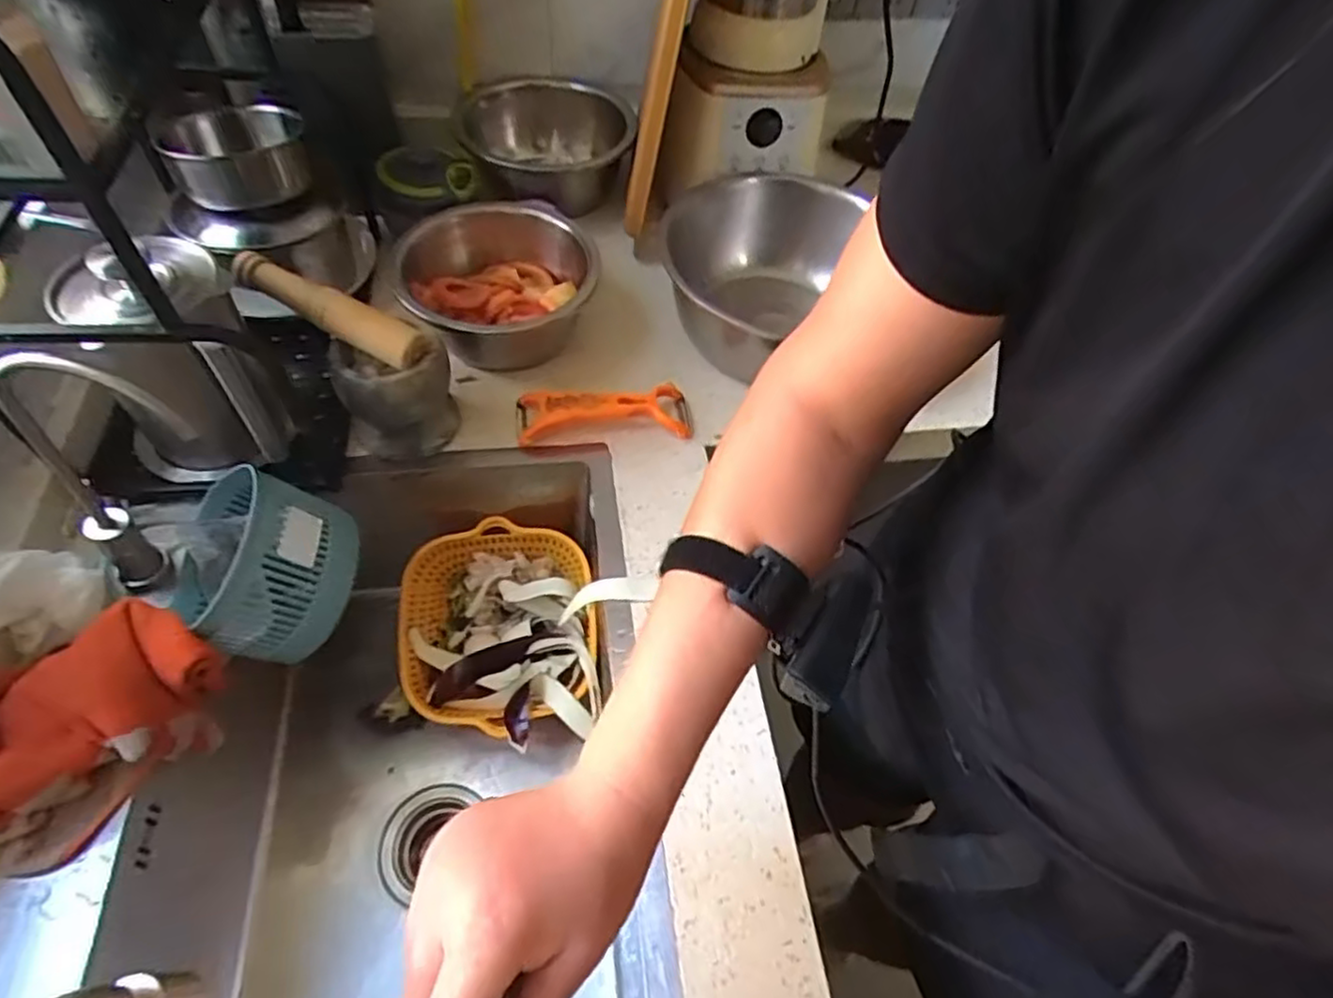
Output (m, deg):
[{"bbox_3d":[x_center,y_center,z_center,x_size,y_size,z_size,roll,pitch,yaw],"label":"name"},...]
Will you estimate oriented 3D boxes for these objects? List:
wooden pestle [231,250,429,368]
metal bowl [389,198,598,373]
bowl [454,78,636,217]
[{"bbox_3d":[-0.290,-0.166,0.610,0.166,0.040,0.031,26,55,-4],"label":"wooden pestle"},{"bbox_3d":[-0.189,-0.241,0.779,0.195,0.093,0.222,-19,58,-18],"label":"metal bowl"},{"bbox_3d":[-0.148,-0.451,0.912,0.216,0.102,0.189,-8,55,-11],"label":"bowl"}]

